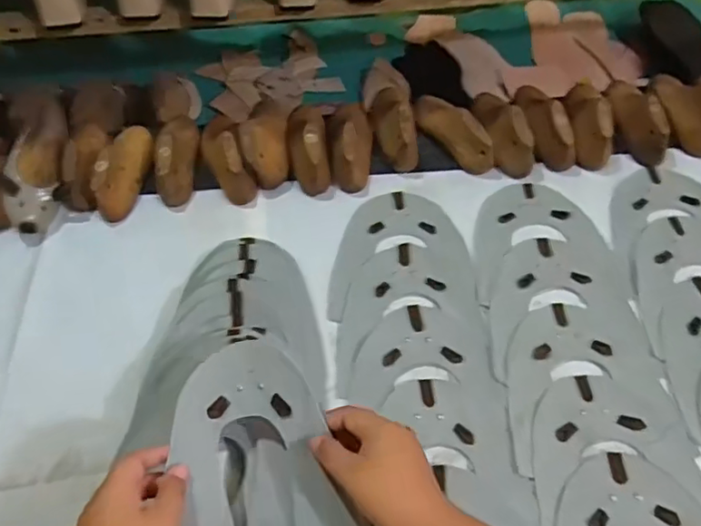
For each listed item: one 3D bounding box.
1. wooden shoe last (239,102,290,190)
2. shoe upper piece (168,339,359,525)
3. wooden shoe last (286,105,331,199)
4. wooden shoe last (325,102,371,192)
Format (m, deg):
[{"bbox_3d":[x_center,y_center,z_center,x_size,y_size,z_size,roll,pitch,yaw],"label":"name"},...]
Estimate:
[{"bbox_3d":[-0.100,-0.148,0.710,0.053,0.057,0.130,-6,55,-2],"label":"wooden shoe last"},{"bbox_3d":[-0.076,0.145,0.455,0.110,0.046,0.171,-19,73,-27],"label":"shoe upper piece"},{"bbox_3d":[-0.049,-0.145,0.704,0.047,0.057,0.134,-7,55,-2],"label":"wooden shoe last"},{"bbox_3d":[-0.002,-0.152,0.701,0.051,0.056,0.140,-5,55,-1],"label":"wooden shoe last"}]

